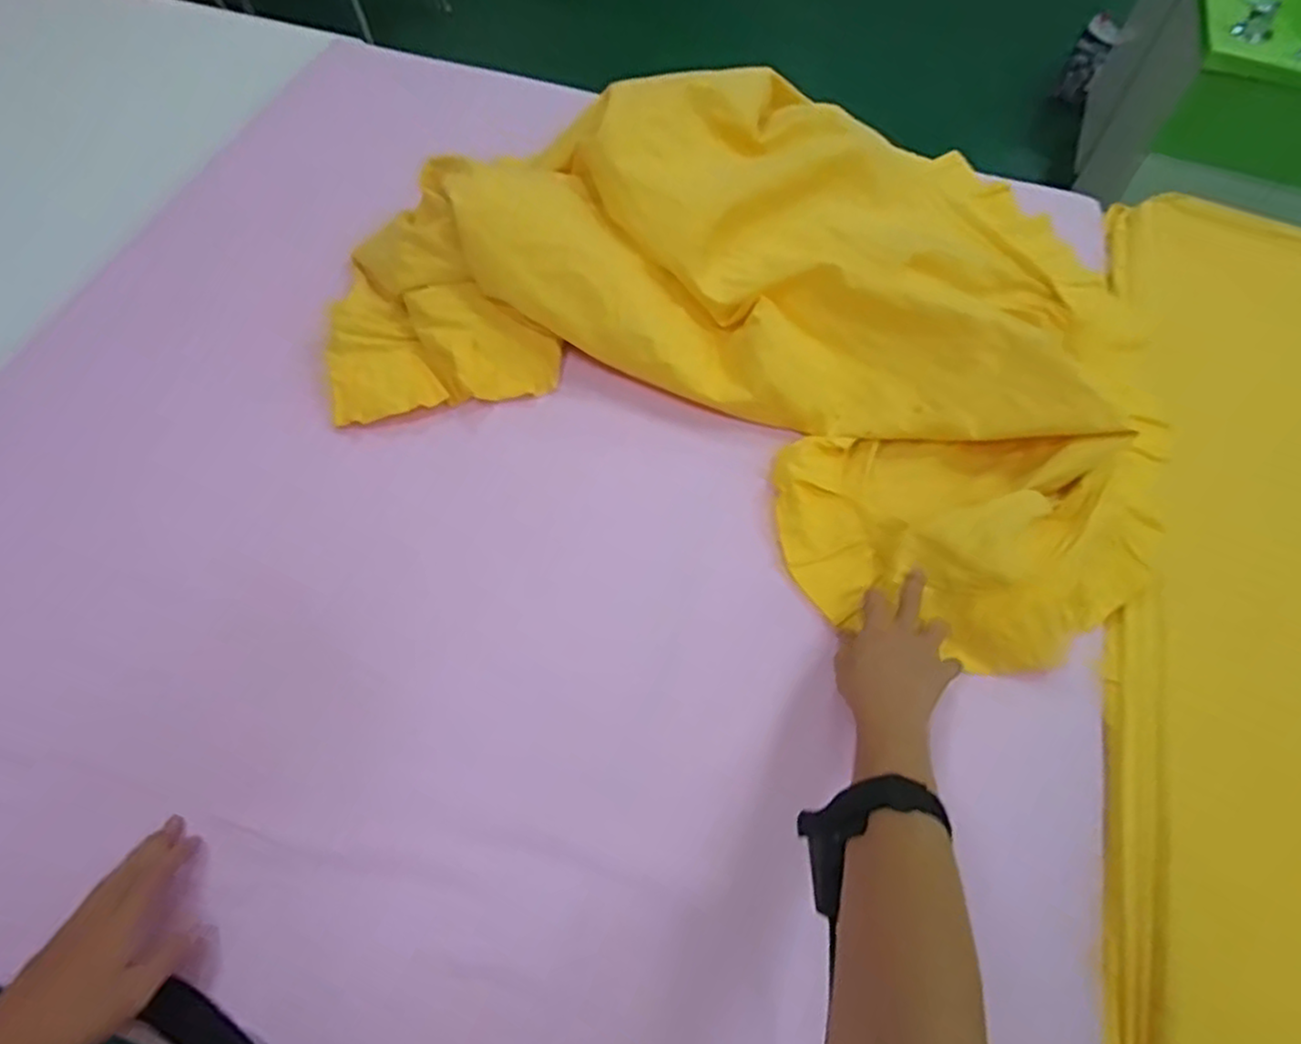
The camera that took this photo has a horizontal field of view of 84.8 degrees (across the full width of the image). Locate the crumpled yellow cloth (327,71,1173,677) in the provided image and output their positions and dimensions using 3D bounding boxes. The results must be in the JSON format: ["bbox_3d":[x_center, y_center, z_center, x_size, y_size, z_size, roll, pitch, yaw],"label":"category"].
[{"bbox_3d":[0.152,-0.289,0.835,0.847,0.146,0.676,21,59,11],"label":"crumpled yellow cloth"}]

